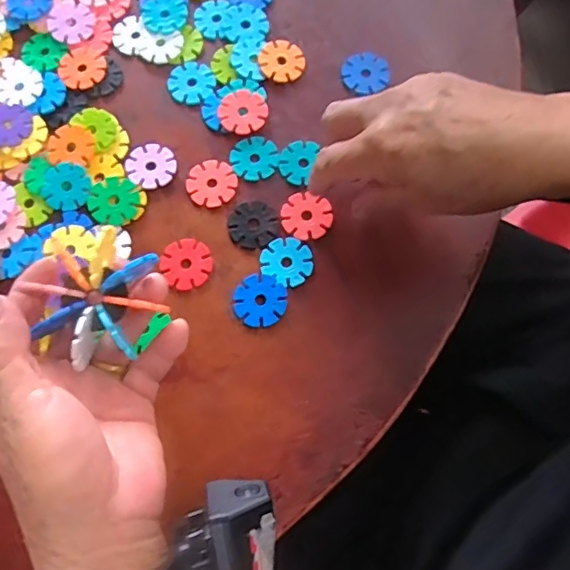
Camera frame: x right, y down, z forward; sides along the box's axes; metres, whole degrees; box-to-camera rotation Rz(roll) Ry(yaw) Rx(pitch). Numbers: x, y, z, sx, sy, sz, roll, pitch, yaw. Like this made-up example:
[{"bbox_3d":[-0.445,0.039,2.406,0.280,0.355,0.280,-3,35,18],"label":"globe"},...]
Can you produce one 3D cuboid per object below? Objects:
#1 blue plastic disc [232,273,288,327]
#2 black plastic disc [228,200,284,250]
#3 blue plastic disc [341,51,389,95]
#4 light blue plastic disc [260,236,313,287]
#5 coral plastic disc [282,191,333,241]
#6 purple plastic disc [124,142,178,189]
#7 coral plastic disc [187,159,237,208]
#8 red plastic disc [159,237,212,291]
[{"bbox_3d":[-0.015,0.009,0.340,0.031,0.004,0.032,0,75,0],"label":"blue plastic disc"},{"bbox_3d":[-0.020,-0.039,0.354,0.031,0.004,0.031,0,75,0],"label":"black plastic disc"},{"bbox_3d":[0.054,-0.144,0.382,0.030,0.004,0.029,0,75,0],"label":"blue plastic disc"},{"bbox_3d":[0.002,-0.015,0.346,0.031,0.004,0.029,0,75,0],"label":"light blue plastic disc"},{"bbox_3d":[0.014,-0.044,0.354,0.030,0.004,0.031,0,75,0],"label":"coral plastic disc"},{"bbox_3d":[-0.087,-0.078,0.366,0.031,0.004,0.032,0,75,0],"label":"purple plastic disc"},{"bbox_3d":[-0.047,-0.065,0.362,0.029,0.004,0.032,16,75,4],"label":"coral plastic disc"},{"bbox_3d":[-0.060,-0.013,0.348,0.030,0.004,0.030,0,75,0],"label":"red plastic disc"}]

